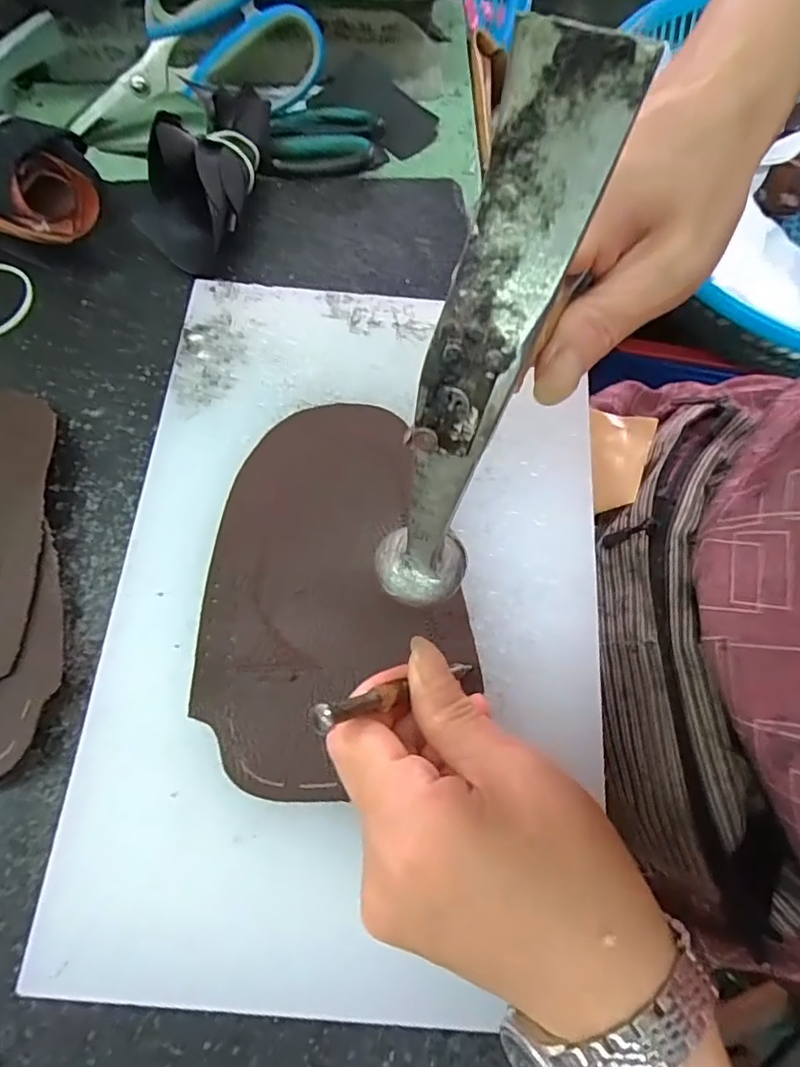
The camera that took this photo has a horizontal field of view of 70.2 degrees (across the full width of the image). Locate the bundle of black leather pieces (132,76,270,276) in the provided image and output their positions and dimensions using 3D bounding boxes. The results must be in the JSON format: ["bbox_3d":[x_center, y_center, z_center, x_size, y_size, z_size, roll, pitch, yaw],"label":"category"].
[{"bbox_3d":[-0.108,-0.209,0.322,0.052,0.037,0.127,13,71,3],"label":"bundle of black leather pieces"}]

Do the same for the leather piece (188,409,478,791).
[{"bbox_3d":[-0.024,0.019,0.235,0.105,0.007,0.160,1,71,-3],"label":"leather piece"}]

